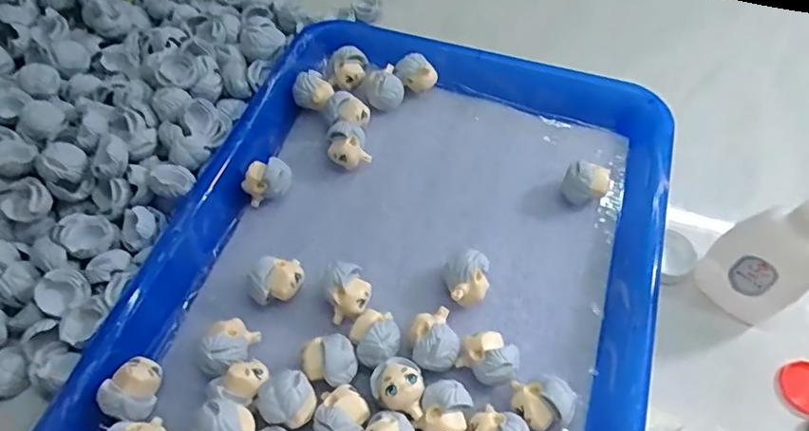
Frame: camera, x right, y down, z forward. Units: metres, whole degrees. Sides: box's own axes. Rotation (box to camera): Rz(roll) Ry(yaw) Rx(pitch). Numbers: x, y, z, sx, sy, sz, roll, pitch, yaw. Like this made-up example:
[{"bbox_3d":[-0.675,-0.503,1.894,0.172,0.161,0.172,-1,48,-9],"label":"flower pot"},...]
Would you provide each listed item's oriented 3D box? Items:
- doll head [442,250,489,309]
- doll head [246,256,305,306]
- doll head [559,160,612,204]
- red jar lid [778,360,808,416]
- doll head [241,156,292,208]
[{"bbox_3d":[0.032,0.034,0.283,0.022,0.025,0.024,0,58,1],"label":"doll head"},{"bbox_3d":[-0.066,0.035,0.285,0.027,0.022,0.020,-18,59,-10],"label":"doll head"},{"bbox_3d":[0.104,-0.018,0.316,0.024,0.022,0.020,29,63,18],"label":"doll head"},{"bbox_3d":[0.199,0.084,0.270,0.025,0.004,0.027,0,58,1],"label":"red jar lid"},{"bbox_3d":[-0.079,-0.020,0.317,0.026,0.024,0.021,-4,58,-1],"label":"doll head"}]

